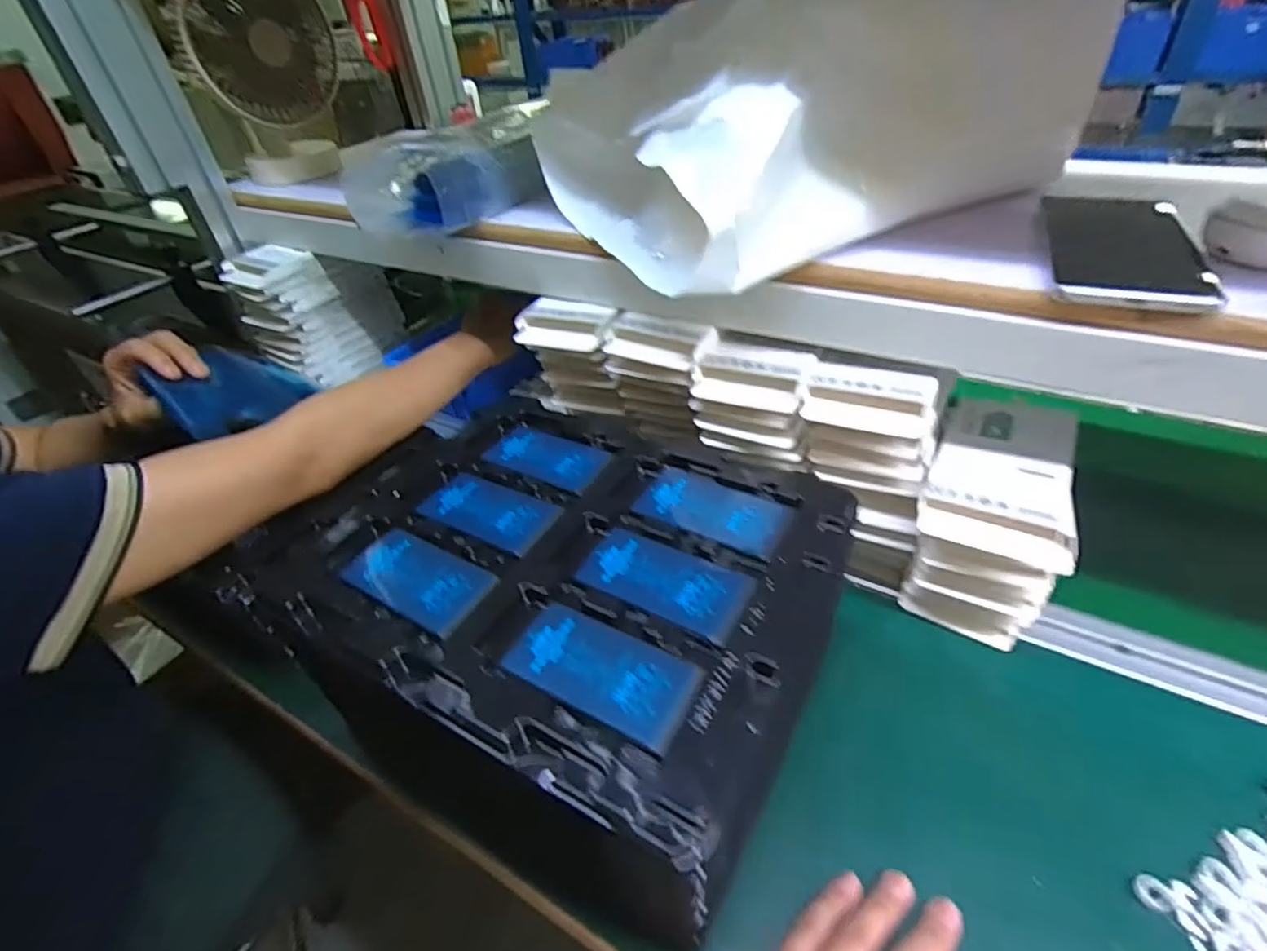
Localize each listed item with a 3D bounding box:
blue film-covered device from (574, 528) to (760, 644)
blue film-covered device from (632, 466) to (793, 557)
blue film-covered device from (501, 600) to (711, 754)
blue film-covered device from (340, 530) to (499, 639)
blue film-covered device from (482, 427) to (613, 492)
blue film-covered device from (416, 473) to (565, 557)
[{"bbox_3d":[0.016,0.053,0.316,0.088,0.004,0.043,19,46,27],"label":"blue film-covered device"},{"bbox_3d":[0.045,0.017,0.354,0.087,0.004,0.046,19,46,27],"label":"blue film-covered device"},{"bbox_3d":[-0.015,0.088,0.278,0.088,0.004,0.044,19,46,27],"label":"blue film-covered device"},{"bbox_3d":[-0.119,0.056,0.333,0.093,0.010,0.043,21,47,28],"label":"blue film-covered device"},{"bbox_3d":[-0.058,-0.013,0.411,0.084,0.009,0.049,17,45,25],"label":"blue film-covered device"},{"bbox_3d":[-0.088,0.021,0.371,0.085,0.005,0.046,17,45,25],"label":"blue film-covered device"}]

